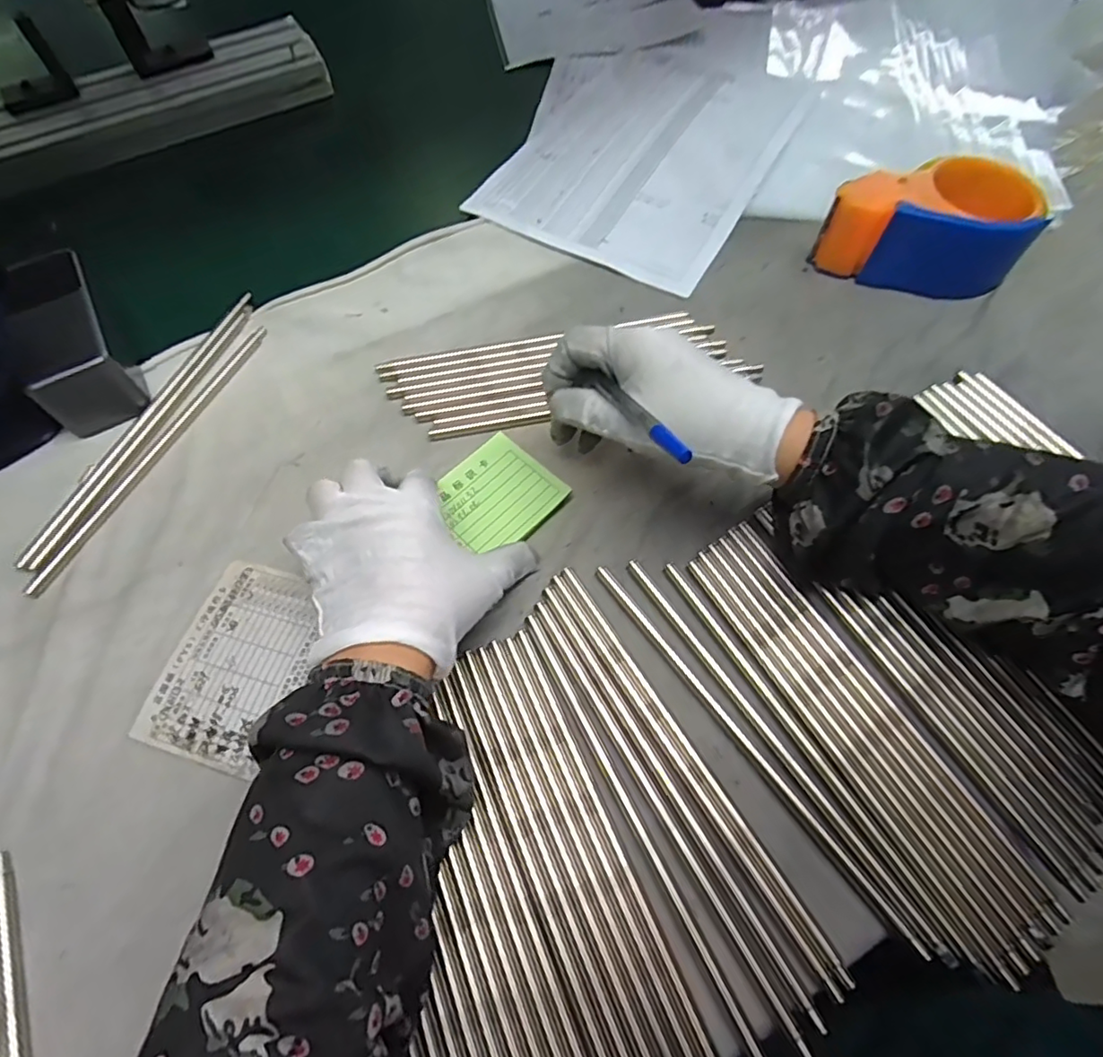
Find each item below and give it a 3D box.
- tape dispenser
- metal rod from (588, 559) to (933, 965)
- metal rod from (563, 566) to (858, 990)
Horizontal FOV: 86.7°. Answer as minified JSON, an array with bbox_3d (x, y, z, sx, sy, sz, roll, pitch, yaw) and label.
[{"bbox_3d":[0.269,-0.216,0.418,0.142,0.058,0.068,4,63,5],"label":"tape dispenser"},{"bbox_3d":[0.096,0.104,0.297,0.007,0.006,0.224,-34,66,-14],"label":"metal rod"},{"bbox_3d":[0.068,0.109,0.292,0.007,0.004,0.223,-29,65,-12],"label":"metal rod"}]

